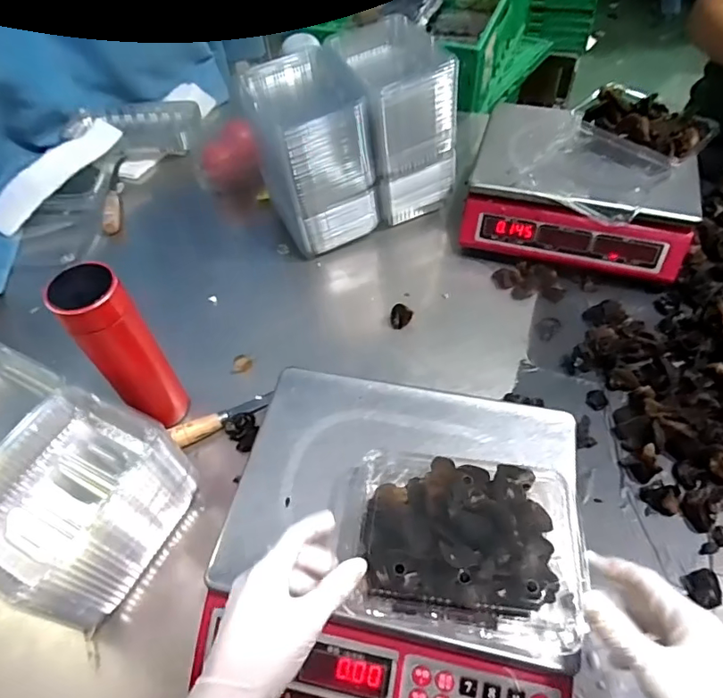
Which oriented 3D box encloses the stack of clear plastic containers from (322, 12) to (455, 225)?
[{"bbox_3d":[0.048,-0.341,0.792,0.130,0.213,0.180,-21,55,-11],"label":"stack of clear plastic containers"}]

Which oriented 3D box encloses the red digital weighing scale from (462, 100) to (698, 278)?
[{"bbox_3d":[0.309,-0.218,0.731,0.295,0.114,0.196,19,57,17],"label":"red digital weighing scale"}]

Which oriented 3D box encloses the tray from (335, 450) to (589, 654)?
[{"bbox_3d":[0.076,0.146,0.408,0.194,0.055,0.139,3,55,7],"label":"tray"}]

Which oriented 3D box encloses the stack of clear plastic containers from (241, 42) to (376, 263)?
[{"bbox_3d":[-0.069,-0.273,0.766,0.140,0.221,0.172,-19,54,-9],"label":"stack of clear plastic containers"}]

